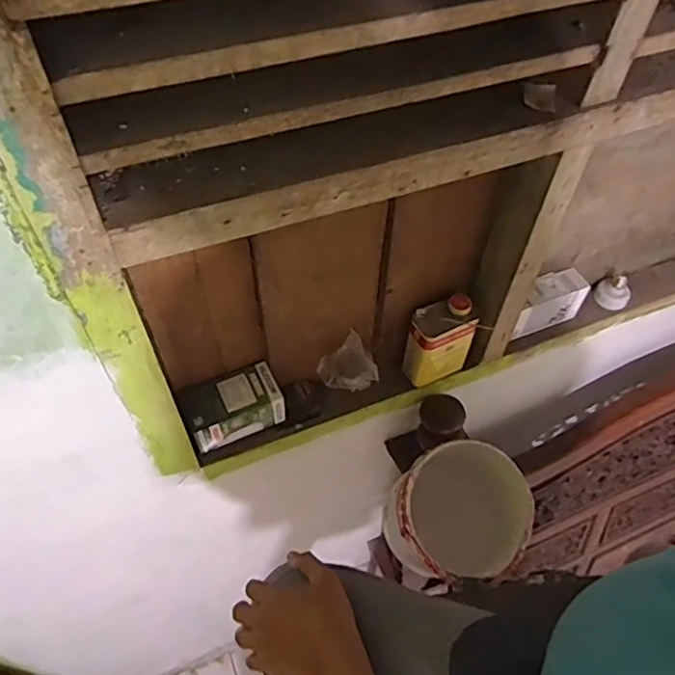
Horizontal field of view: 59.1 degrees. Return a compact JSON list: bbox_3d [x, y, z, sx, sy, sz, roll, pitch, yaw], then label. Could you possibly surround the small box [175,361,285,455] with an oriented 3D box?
[{"bbox_3d":[-0.174,0.113,0.988,0.158,0.094,0.082,-20,57,-15],"label":"small box"}]

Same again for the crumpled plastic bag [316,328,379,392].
[{"bbox_3d":[0.017,0.043,1.005,0.098,0.095,0.069,-2,54,-3],"label":"crumpled plastic bag"}]

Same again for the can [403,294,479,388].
[{"bbox_3d":[0.185,0.008,1.073,0.118,0.188,0.060,-17,57,-13],"label":"can"}]

